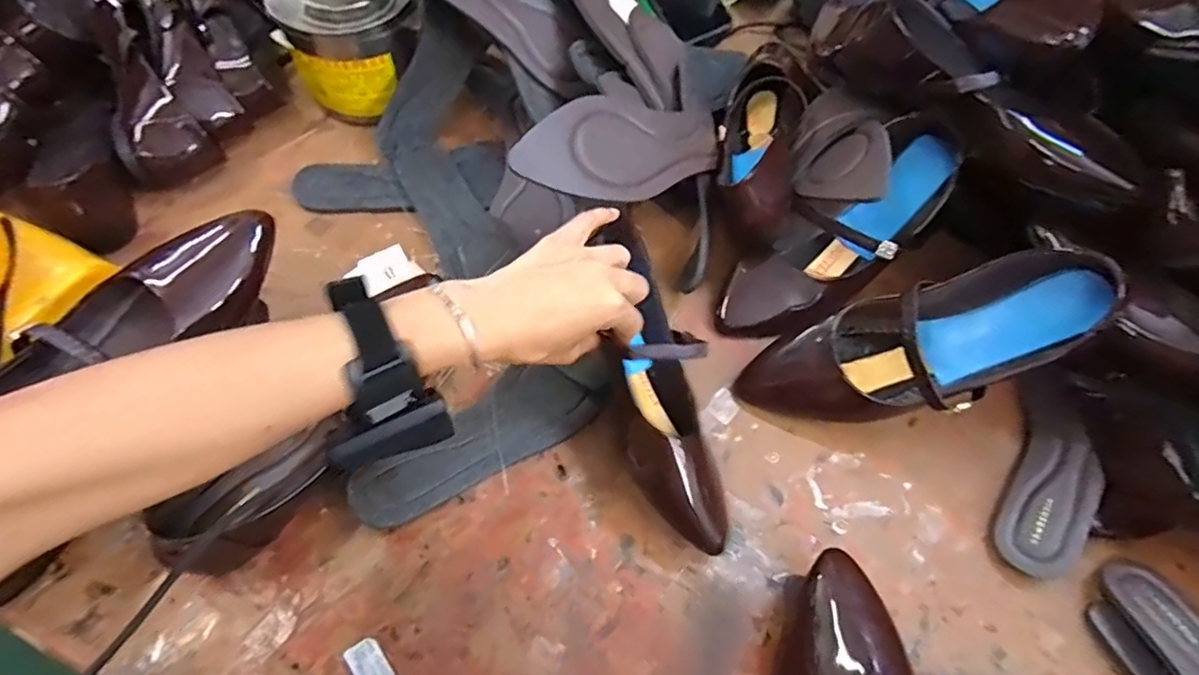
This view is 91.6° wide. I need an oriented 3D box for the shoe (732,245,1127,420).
[{"bbox_3d":[0.236,0.012,0.439,0.255,0.066,0.095,-20,59,23],"label":"shoe"}]

